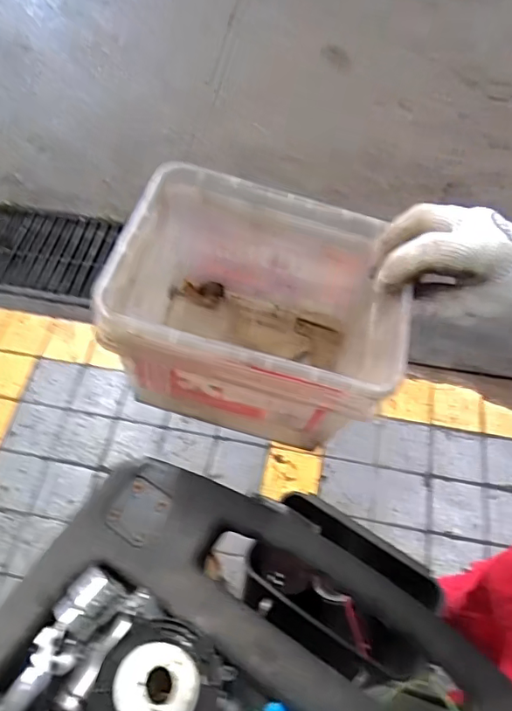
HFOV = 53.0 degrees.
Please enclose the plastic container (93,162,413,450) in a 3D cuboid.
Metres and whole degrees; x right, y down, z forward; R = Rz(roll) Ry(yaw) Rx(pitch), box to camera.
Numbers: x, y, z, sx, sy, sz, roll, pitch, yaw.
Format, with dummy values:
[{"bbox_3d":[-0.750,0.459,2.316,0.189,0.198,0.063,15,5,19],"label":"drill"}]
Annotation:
[{"bbox_3d":[0.000,-0.033,0.404,0.200,0.141,0.158,12,62,4],"label":"plastic container"}]

